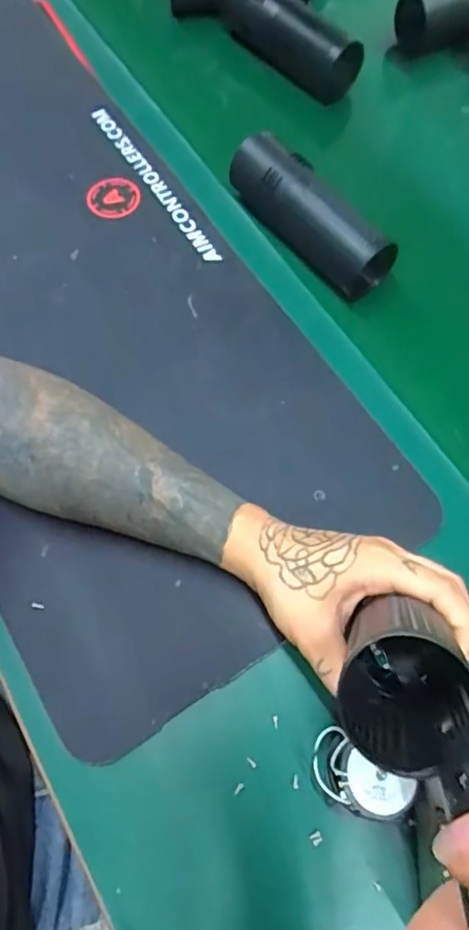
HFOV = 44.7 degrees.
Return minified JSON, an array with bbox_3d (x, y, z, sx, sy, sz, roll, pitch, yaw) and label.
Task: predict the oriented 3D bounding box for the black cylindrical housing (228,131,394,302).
[{"bbox_3d":[0.069,-0.224,0.501,0.054,0.058,0.174,-33,71,-13],"label":"black cylindrical housing"}]

